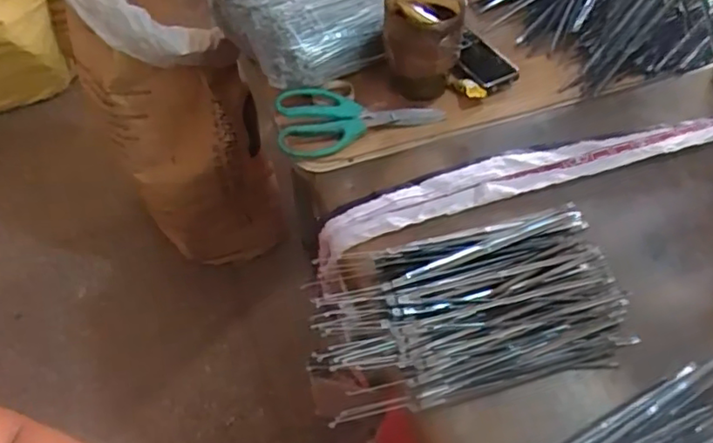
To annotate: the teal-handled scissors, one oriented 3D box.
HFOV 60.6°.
[{"bbox_3d":[0.002,-0.121,0.678,0.181,0.017,0.086,-11,49,-9],"label":"teal-handled scissors"}]

